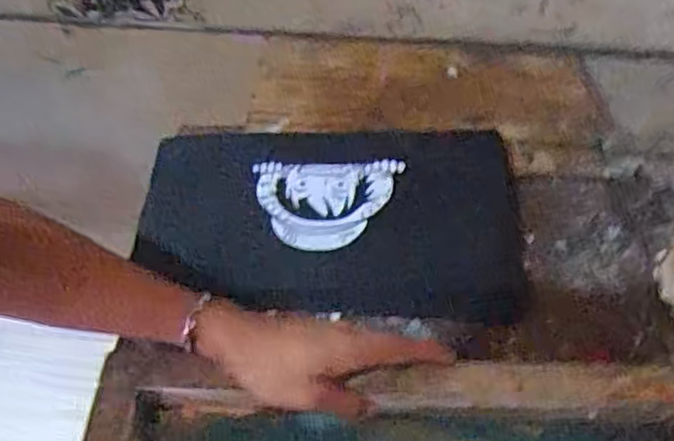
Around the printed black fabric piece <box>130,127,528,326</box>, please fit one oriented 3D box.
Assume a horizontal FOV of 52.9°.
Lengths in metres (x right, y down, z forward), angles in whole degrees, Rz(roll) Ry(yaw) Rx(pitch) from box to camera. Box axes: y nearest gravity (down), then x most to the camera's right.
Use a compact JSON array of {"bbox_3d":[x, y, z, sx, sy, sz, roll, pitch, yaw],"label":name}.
[{"bbox_3d":[-0.005,-0.007,0.617,0.341,0.039,0.196,4,54,1],"label":"printed black fabric piece"}]

